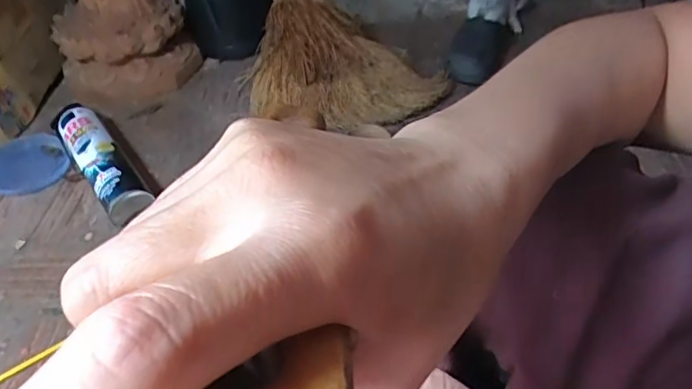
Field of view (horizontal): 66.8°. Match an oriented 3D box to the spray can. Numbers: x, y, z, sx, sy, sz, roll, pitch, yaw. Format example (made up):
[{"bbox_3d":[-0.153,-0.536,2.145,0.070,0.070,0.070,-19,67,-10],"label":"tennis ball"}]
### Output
[{"bbox_3d":[-0.353,-0.057,0.758,0.076,0.059,0.262,-27,48,-24],"label":"spray can"}]

